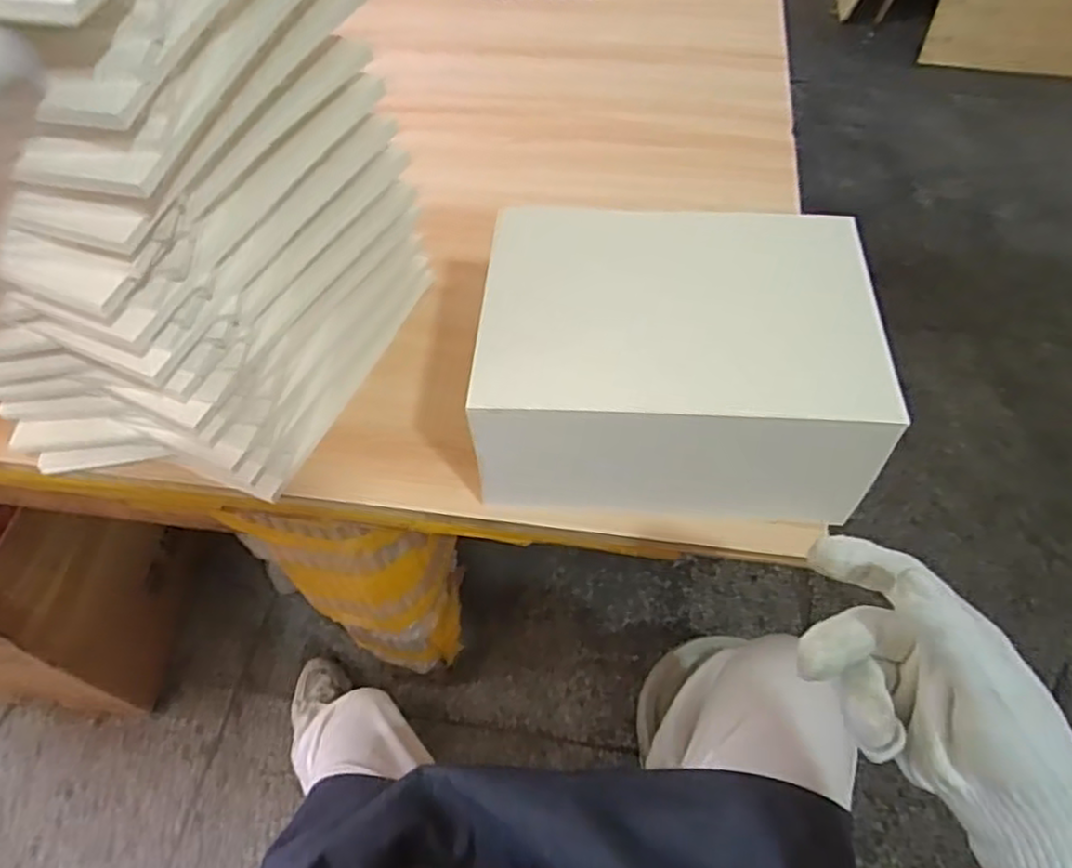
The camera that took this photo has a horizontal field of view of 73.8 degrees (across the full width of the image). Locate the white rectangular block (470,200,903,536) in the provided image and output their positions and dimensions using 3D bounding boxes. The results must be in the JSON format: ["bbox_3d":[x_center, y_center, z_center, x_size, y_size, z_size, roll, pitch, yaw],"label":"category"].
[{"bbox_3d":[0.098,-0.061,0.530,0.259,0.118,0.205,4,55,4],"label":"white rectangular block"}]

